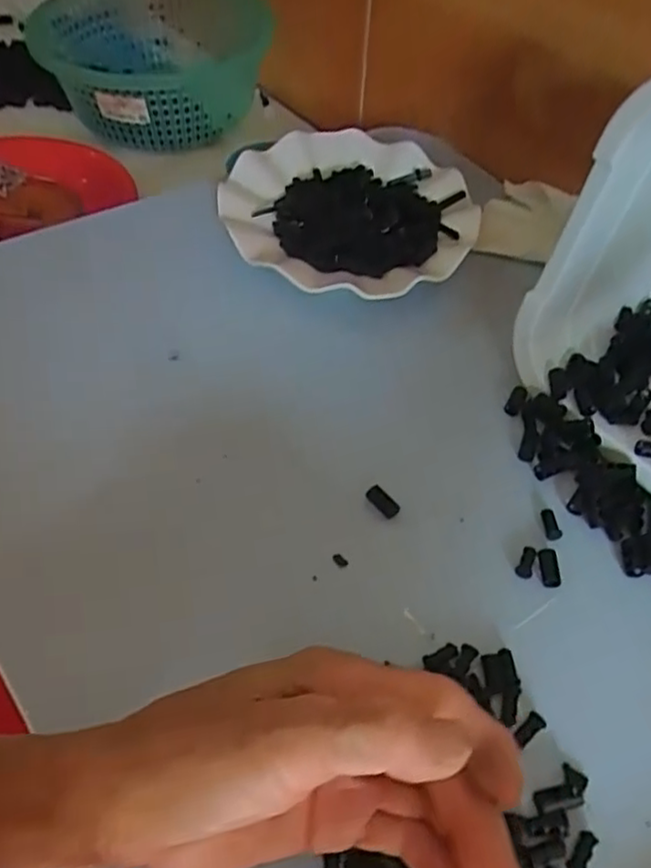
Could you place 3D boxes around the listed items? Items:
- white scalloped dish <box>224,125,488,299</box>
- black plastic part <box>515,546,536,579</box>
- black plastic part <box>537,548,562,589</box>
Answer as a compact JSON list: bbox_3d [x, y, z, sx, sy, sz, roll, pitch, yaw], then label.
[{"bbox_3d":[0.018,-0.160,0.474,0.173,0.024,0.163,1,51,-1],"label":"white scalloped dish"},{"bbox_3d":[0.101,0.063,0.331,0.008,0.004,0.018,25,55,18],"label":"black plastic part"},{"bbox_3d":[0.111,0.066,0.328,0.010,0.006,0.018,2,51,1],"label":"black plastic part"}]

